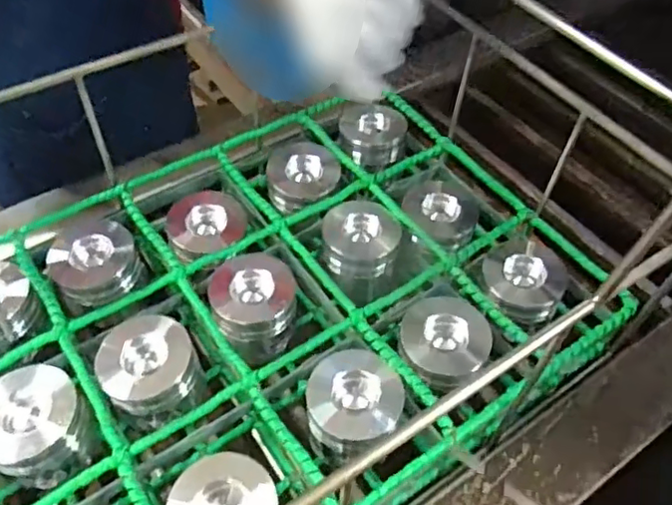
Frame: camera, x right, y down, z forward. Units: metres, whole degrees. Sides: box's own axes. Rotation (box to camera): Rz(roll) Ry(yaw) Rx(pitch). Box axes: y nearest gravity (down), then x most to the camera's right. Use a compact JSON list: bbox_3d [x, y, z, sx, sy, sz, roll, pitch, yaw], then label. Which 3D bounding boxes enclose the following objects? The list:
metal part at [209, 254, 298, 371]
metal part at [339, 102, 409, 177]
[{"bbox_3d":[-0.091,0.062,0.675,0.090,0.084,0.092,2,52,-3],"label":"metal part"},{"bbox_3d":[0.048,-0.156,0.840,0.096,0.050,0.087,13,52,6],"label":"metal part"}]

